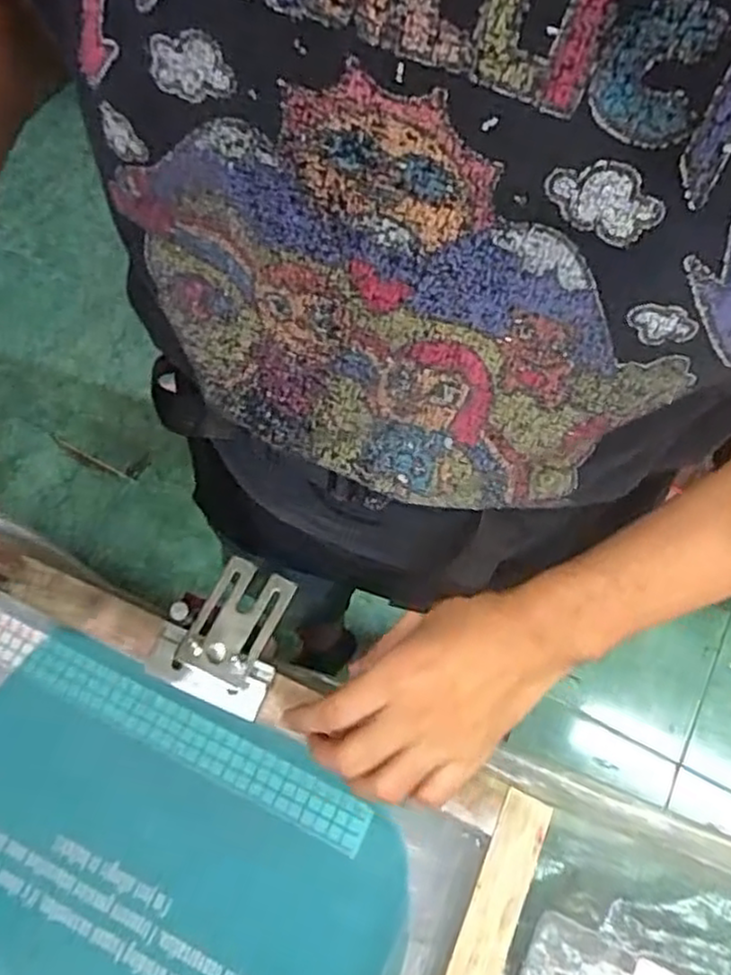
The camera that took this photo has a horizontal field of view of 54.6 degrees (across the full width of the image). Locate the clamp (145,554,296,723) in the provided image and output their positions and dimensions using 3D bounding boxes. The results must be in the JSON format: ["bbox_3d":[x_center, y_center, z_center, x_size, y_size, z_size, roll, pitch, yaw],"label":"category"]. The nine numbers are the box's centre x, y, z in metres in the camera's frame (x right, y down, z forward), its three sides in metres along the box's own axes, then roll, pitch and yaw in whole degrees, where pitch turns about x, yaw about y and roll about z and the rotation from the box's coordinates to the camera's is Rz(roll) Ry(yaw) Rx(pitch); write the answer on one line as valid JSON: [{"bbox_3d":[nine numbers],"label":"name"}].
[{"bbox_3d":[-0.094,0.094,0.470,0.081,0.032,0.092,19,66,12],"label":"clamp"}]

